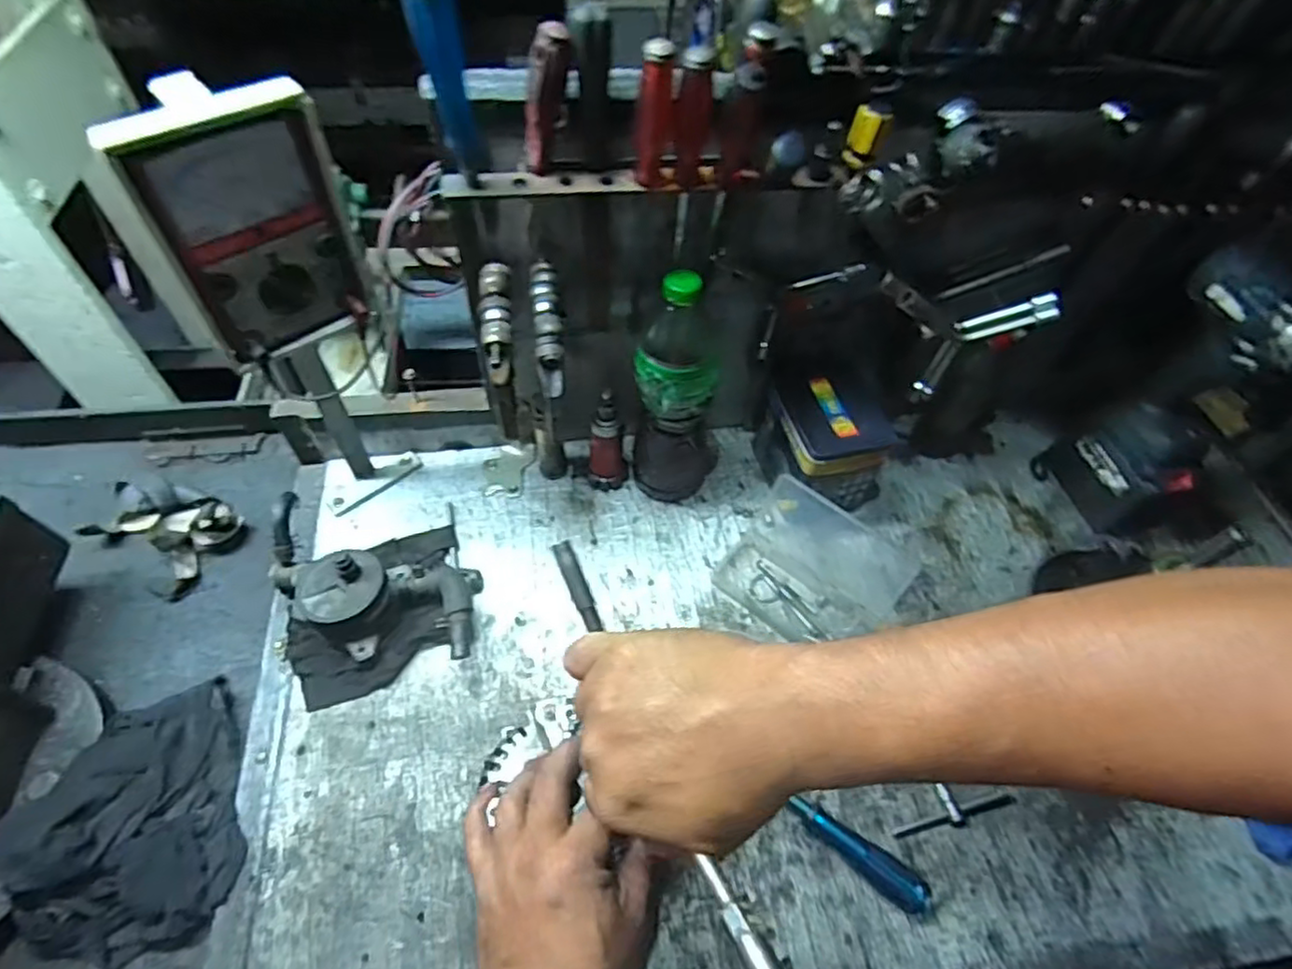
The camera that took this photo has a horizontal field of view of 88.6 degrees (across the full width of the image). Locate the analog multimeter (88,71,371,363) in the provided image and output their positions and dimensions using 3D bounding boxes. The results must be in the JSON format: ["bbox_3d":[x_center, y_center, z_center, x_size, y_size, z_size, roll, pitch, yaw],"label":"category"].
[{"bbox_3d":[-0.274,-0.178,0.462,0.125,0.168,0.060,-33,63,-25],"label":"analog multimeter"}]

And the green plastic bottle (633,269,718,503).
[{"bbox_3d":[0.036,-0.092,0.653,0.089,0.266,0.085,12,56,5],"label":"green plastic bottle"}]

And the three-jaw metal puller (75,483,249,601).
[{"bbox_3d":[-0.518,0.041,0.709,0.149,0.047,0.108,28,57,15],"label":"three-jaw metal puller"}]

